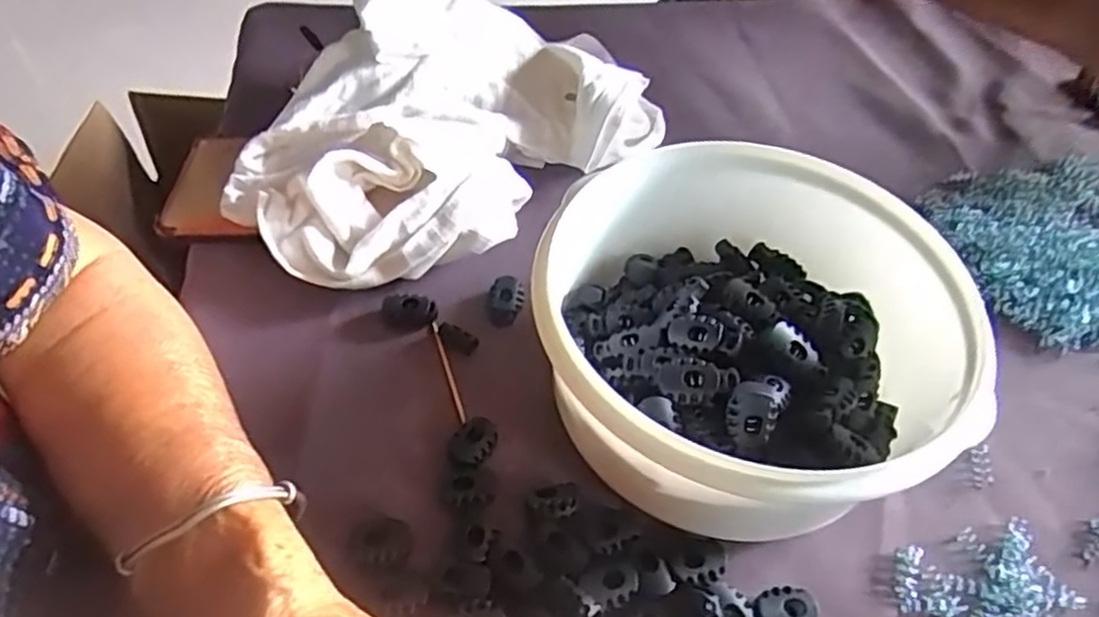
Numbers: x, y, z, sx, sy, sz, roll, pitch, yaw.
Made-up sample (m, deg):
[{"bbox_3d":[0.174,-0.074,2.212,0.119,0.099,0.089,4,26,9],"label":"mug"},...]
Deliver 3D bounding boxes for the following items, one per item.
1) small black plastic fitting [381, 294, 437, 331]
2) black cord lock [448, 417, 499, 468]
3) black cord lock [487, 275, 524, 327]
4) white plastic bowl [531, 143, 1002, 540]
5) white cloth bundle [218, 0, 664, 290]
[{"bbox_3d":[-0.067,0.002,0.333,0.027,0.008,0.014,9,51,5],"label":"small black plastic fitting"},{"bbox_3d":[-0.031,0.055,0.290,0.017,0.006,0.023,22,54,15],"label":"black cord lock"},{"bbox_3d":[-0.021,-0.004,0.337,0.017,0.006,0.025,2,51,-1],"label":"black cord lock"},{"bbox_3d":[0.075,0.013,0.284,0.146,0.074,0.156,1,51,-2],"label":"white plastic bowl"},{"bbox_3d":[-0.057,-0.107,0.386,0.238,0.059,0.160,-30,58,-24],"label":"white cloth bundle"}]

